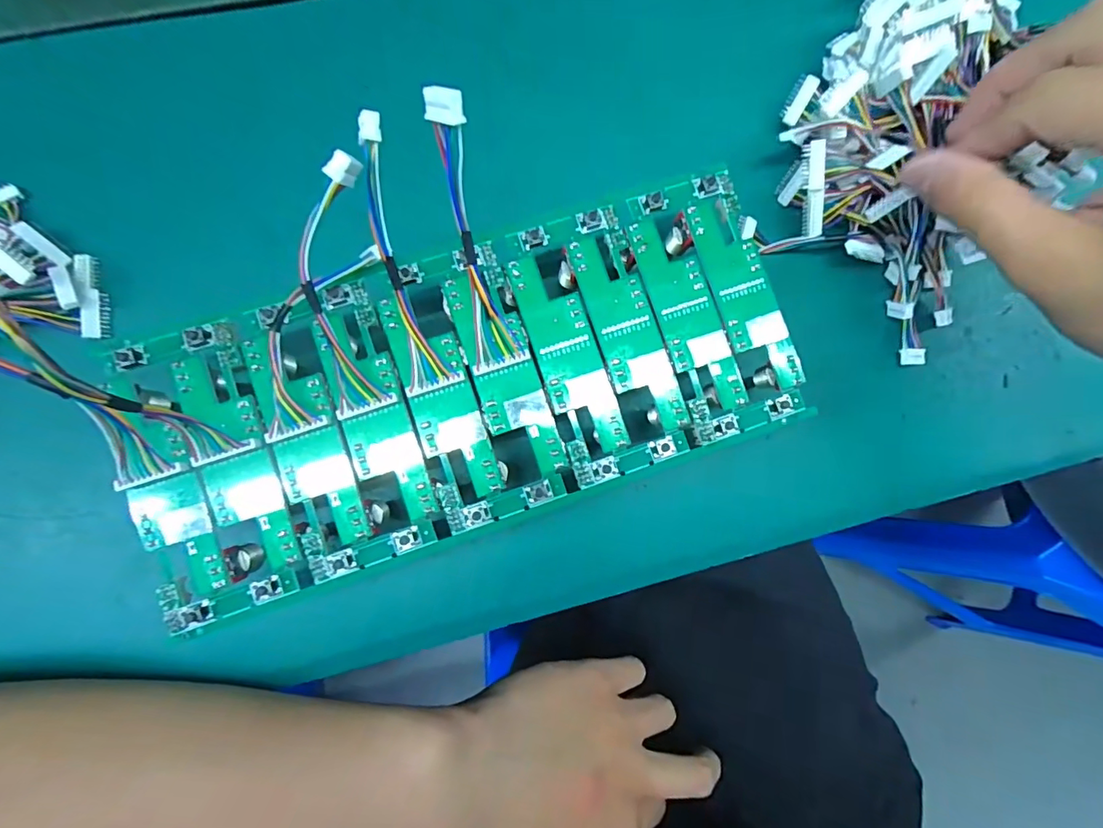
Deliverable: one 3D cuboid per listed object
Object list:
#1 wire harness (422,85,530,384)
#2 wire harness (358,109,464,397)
[{"bbox_3d":[-0.025,-0.055,0.161,0.018,0.087,0.015,-12,38,-2],"label":"wire harness"},{"bbox_3d":[-0.048,-0.048,0.161,0.018,0.008,0.086,-10,118,-1],"label":"wire harness"}]

